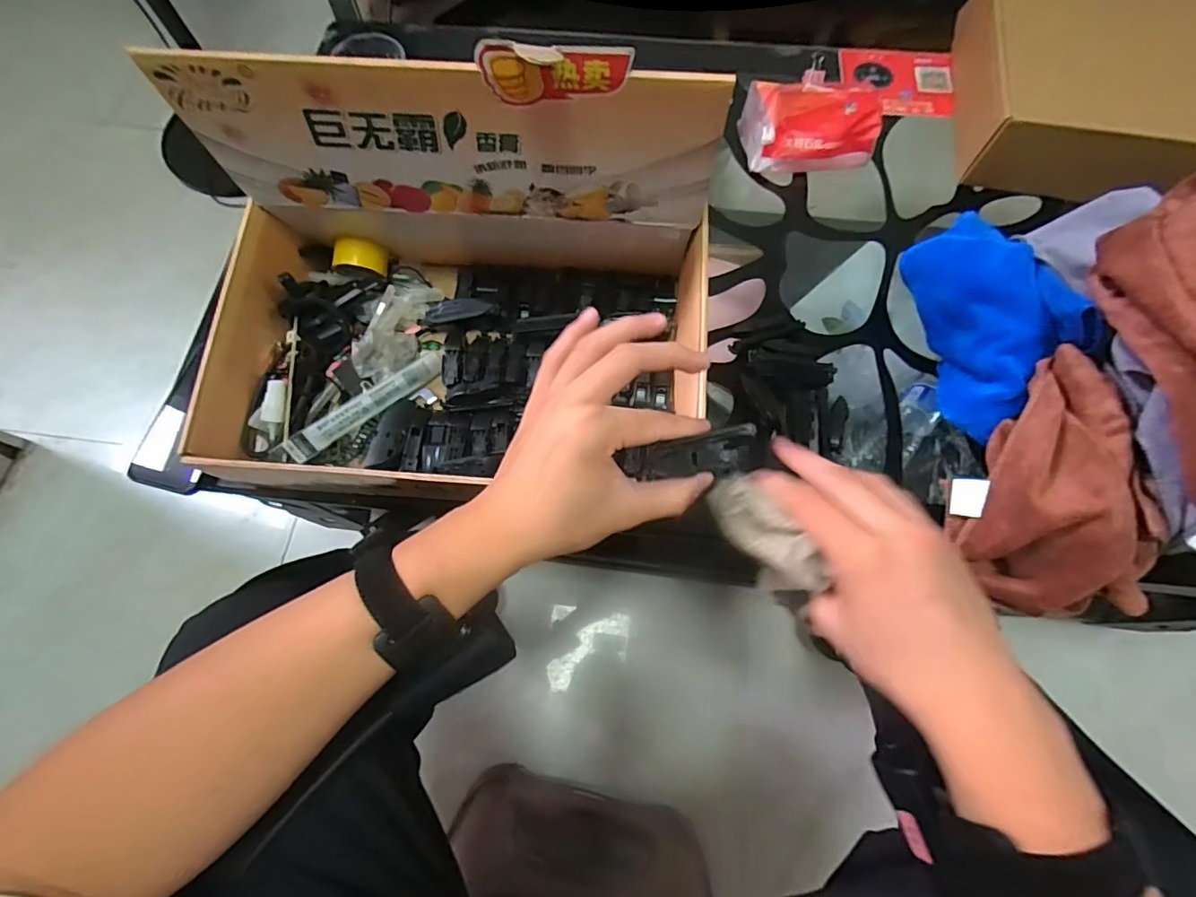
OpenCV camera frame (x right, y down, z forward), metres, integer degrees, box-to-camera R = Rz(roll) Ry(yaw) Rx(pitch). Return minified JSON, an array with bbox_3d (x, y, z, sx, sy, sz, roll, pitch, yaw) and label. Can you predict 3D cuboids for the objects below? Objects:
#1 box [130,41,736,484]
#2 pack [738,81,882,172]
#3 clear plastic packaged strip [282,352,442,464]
[{"bbox_3d":[-0.121,-0.130,0.420,0.425,0.241,0.292,0,70,0],"label":"box"},{"bbox_3d":[0.251,-0.387,0.610,0.139,0.074,0.076,-2,70,-1],"label":"pack"},{"bbox_3d":[-0.221,-0.041,0.495,0.159,0.010,0.023,-39,109,-20],"label":"clear plastic packaged strip"}]

